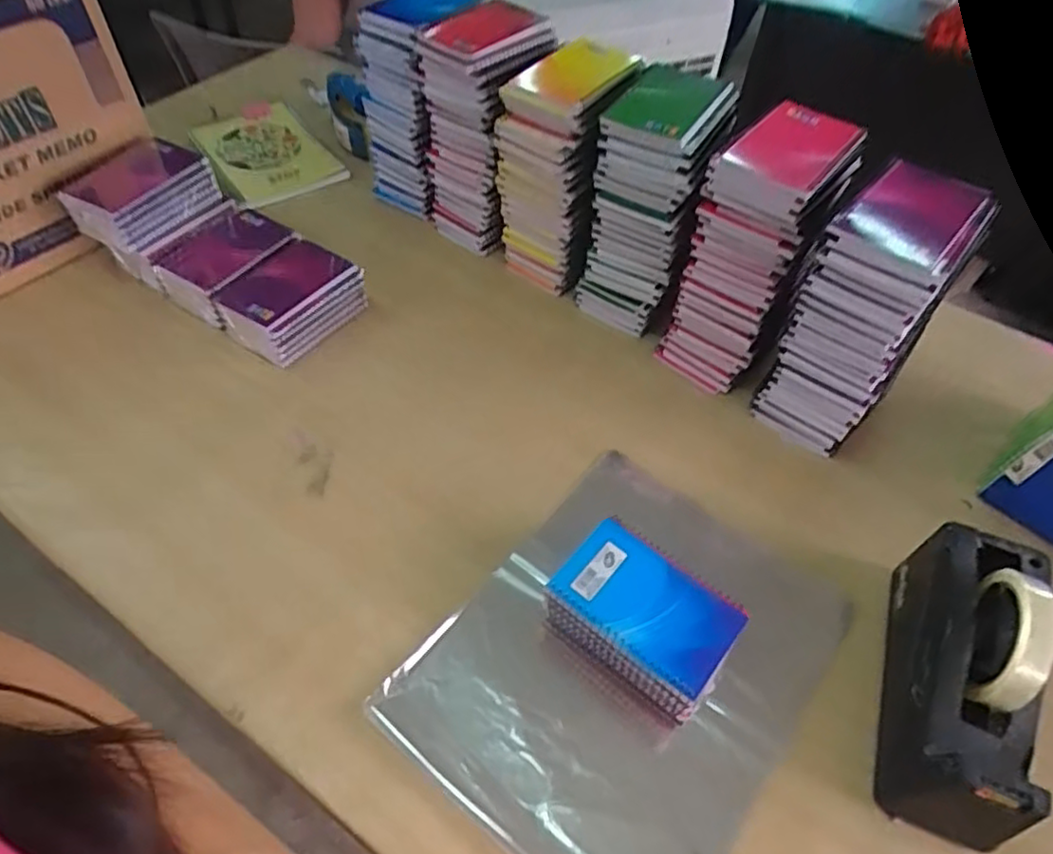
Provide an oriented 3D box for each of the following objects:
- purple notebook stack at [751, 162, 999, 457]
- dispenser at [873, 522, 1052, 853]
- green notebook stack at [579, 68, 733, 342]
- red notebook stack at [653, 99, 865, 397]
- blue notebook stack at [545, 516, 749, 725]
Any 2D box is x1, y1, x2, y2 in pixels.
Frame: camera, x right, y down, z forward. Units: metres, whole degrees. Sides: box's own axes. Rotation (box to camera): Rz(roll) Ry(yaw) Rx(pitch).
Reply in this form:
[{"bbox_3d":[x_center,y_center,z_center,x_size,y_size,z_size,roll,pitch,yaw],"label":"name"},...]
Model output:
[{"bbox_3d":[0.296,-0.089,0.606,0.092,0.248,0.099,33,57,22],"label":"purple notebook stack"},{"bbox_3d":[0.320,0.175,0.483,0.077,0.129,0.208,20,53,13],"label":"dispenser"},{"bbox_3d":[0.130,-0.235,0.707,0.105,0.247,0.127,19,53,13],"label":"green notebook stack"},{"bbox_3d":[0.229,-0.173,0.672,0.098,0.241,0.141,32,56,21],"label":"red notebook stack"},{"bbox_3d":[0.088,0.150,0.513,0.130,0.067,0.093,35,58,23],"label":"blue notebook stack"}]

